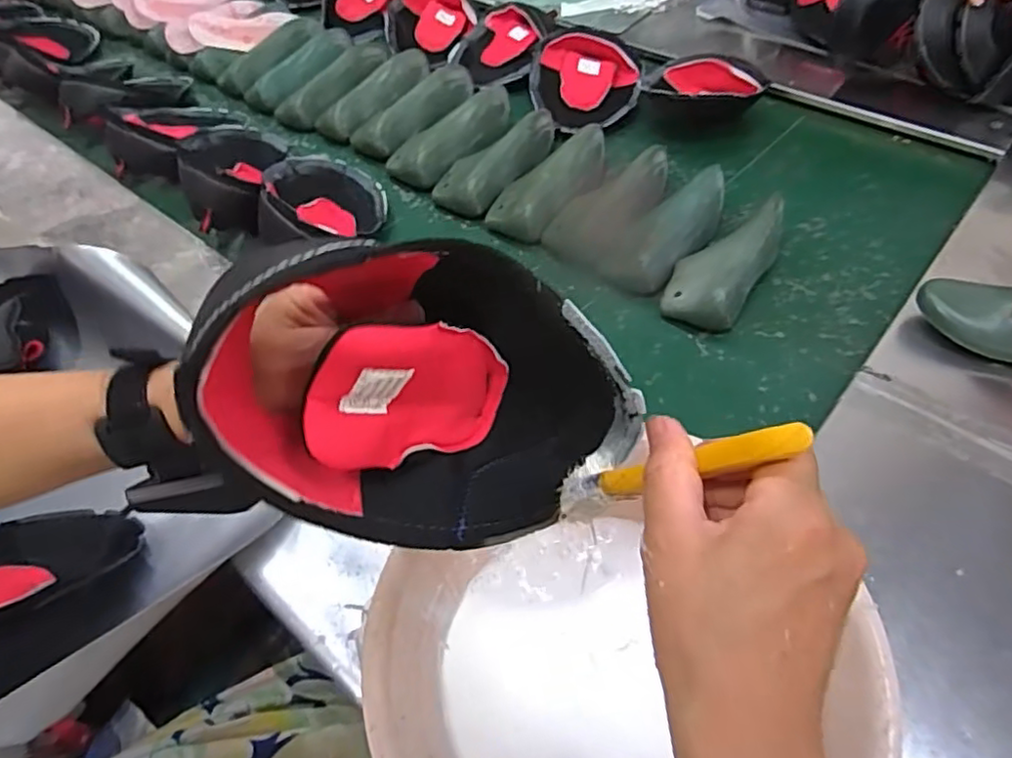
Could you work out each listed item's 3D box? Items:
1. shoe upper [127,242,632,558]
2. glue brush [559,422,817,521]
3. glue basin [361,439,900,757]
[{"bbox_3d":[-0.031,0.004,0.324,0.090,0.236,0.143,41,108,46],"label":"shoe upper"},{"bbox_3d":[0.067,0.043,0.287,0.013,0.144,0.016,39,56,-15],"label":"glue brush"},{"bbox_3d":[0.066,0.196,0.423,0.283,0.107,0.249,-20,54,-12],"label":"glue basin"}]

